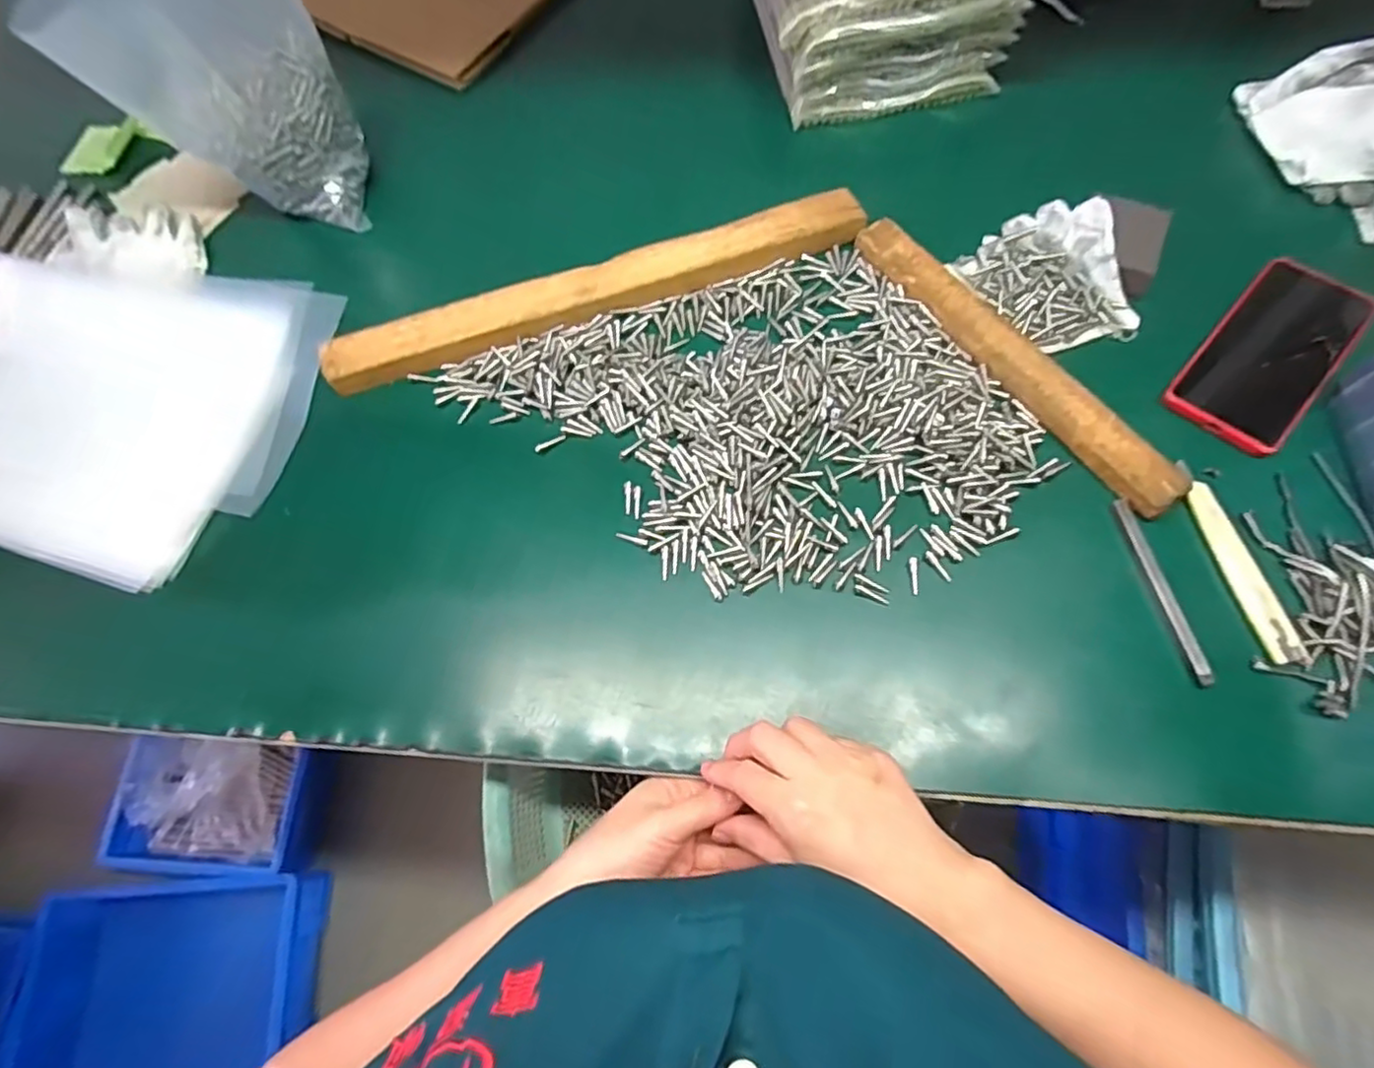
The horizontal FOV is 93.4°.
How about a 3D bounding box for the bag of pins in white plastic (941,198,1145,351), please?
[{"bbox_3d":[0.287,-0.201,0.499,0.101,0.037,0.132,-33,71,-6],"label":"bag of pins in white plastic"}]

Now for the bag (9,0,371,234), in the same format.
[{"bbox_3d":[-0.353,-0.372,0.523,0.044,0.224,0.164,40,94,29],"label":"bag"}]

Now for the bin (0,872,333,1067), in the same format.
[{"bbox_3d":[-0.742,0.672,0.944,0.342,0.140,0.293,-6,69,2],"label":"bin"}]

